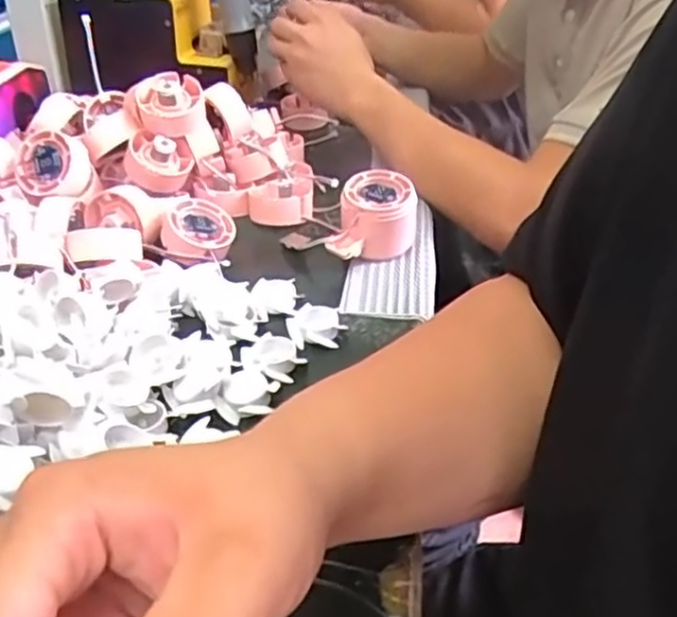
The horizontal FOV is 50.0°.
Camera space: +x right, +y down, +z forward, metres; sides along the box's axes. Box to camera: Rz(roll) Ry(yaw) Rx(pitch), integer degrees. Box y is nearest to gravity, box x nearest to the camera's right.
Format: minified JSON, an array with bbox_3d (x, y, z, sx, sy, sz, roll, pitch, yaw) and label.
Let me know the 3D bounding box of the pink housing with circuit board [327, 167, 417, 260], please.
[{"bbox_3d":[0.025,-0.066,0.563,0.068,0.062,0.057,-1,34,-3],"label":"pink housing with circuit board"}]

